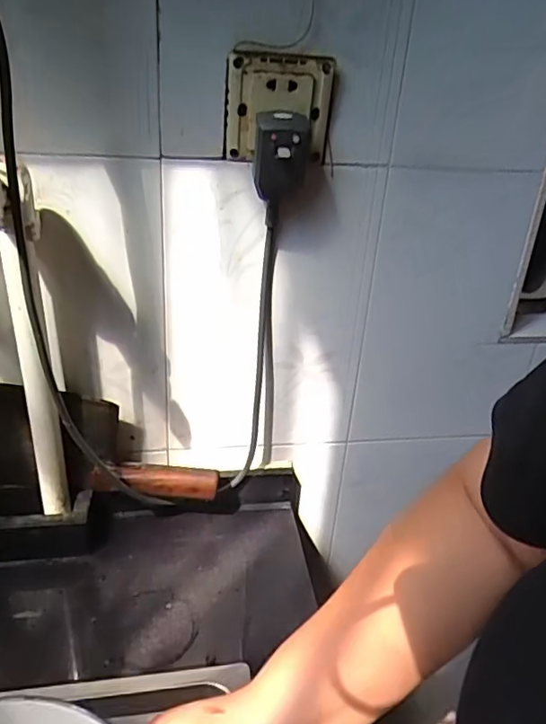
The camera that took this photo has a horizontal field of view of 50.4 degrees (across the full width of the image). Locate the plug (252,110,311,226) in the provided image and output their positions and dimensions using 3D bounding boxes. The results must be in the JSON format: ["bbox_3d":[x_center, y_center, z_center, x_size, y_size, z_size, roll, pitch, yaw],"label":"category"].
[{"bbox_3d":[0.005,-0.153,0.465,0.043,0.086,0.036,4,29,-3],"label":"plug"}]

